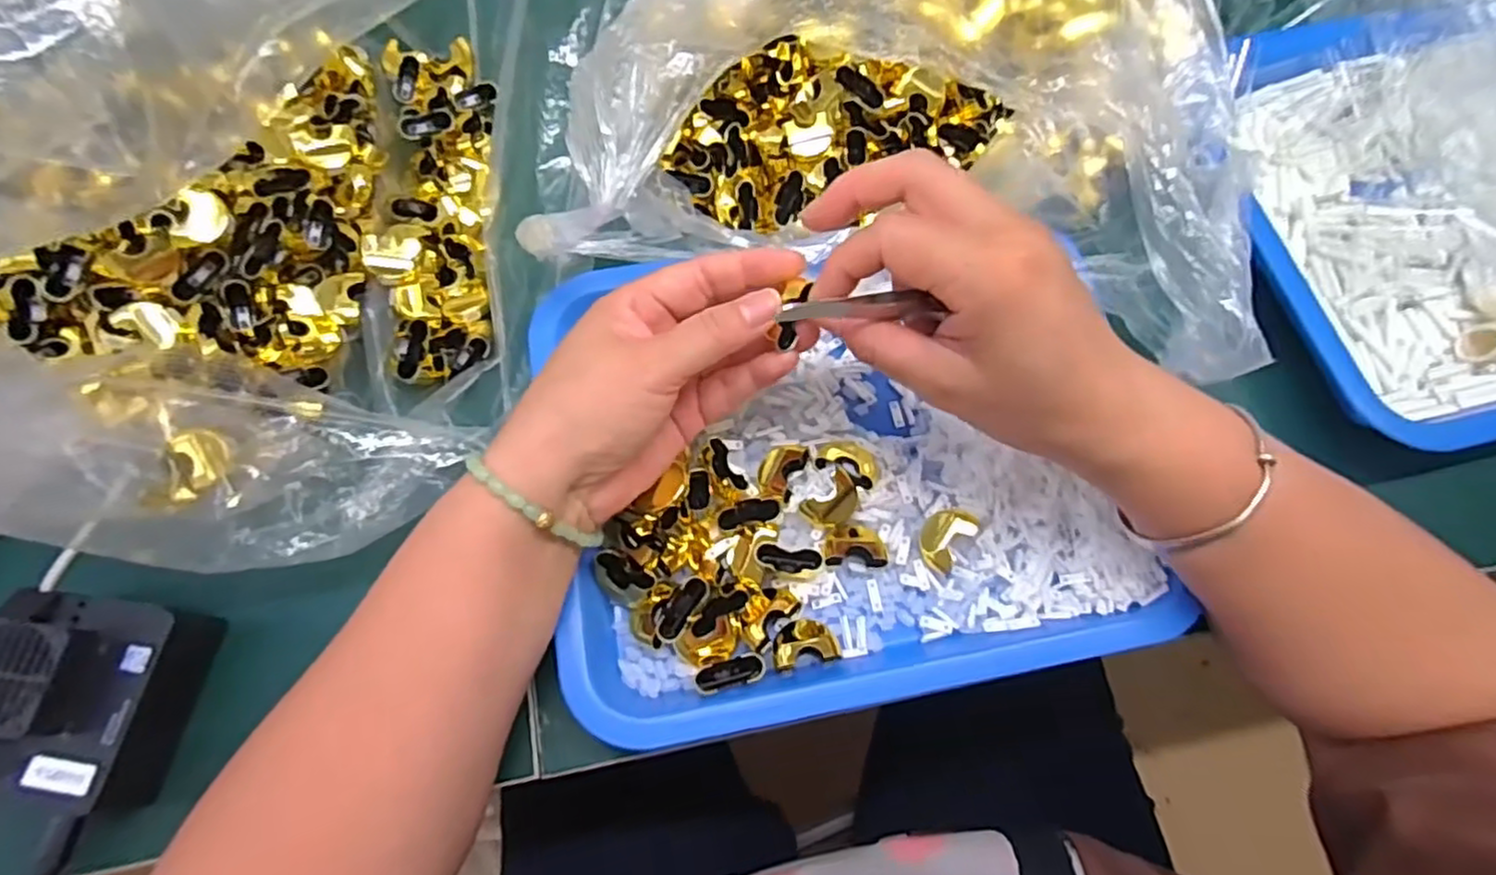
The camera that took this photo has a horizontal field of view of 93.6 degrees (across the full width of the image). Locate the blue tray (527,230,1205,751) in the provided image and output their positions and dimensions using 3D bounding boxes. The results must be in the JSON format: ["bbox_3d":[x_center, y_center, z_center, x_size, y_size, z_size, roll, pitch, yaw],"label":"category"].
[{"bbox_3d":[0.040,0.012,0.338,0.257,0.027,0.218,-10,70,-5],"label":"blue tray"}]

